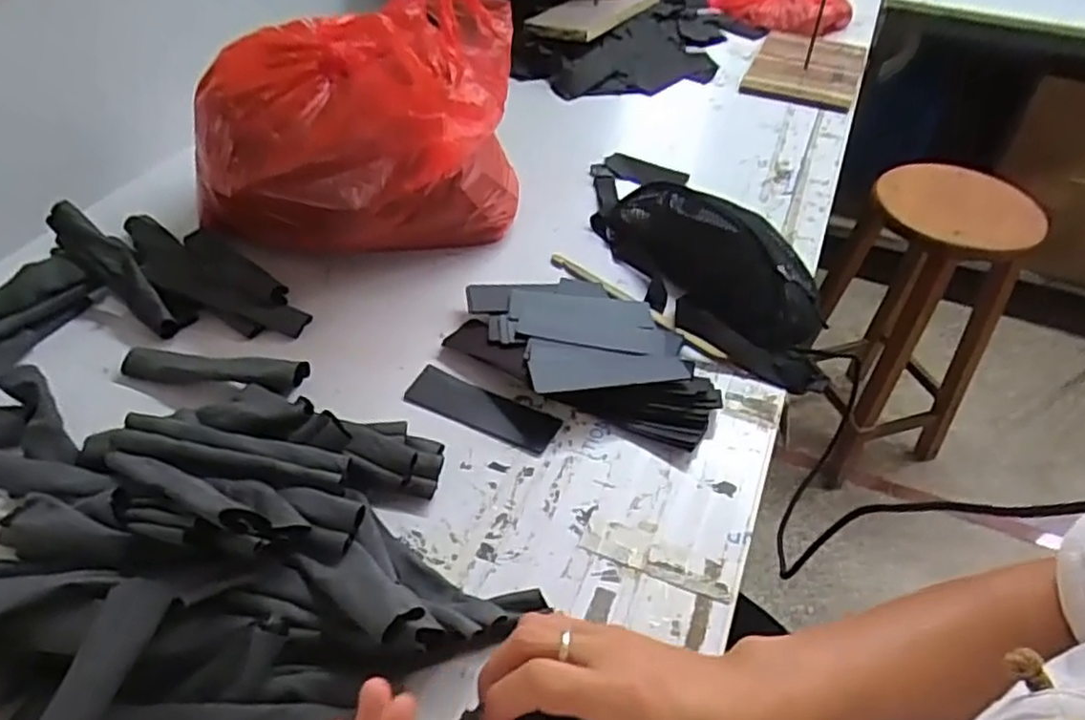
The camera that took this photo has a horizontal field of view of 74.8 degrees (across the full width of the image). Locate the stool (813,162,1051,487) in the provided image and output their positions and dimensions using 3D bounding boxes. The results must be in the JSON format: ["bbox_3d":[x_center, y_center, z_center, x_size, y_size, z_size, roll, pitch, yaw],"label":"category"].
[{"bbox_3d":[0.751,-0.071,1.445,0.341,0.572,0.339,24,49,20],"label":"stool"}]

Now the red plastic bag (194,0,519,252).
[{"bbox_3d":[-0.204,-0.243,0.775,0.334,0.234,0.217,3,45,0],"label":"red plastic bag"}]

